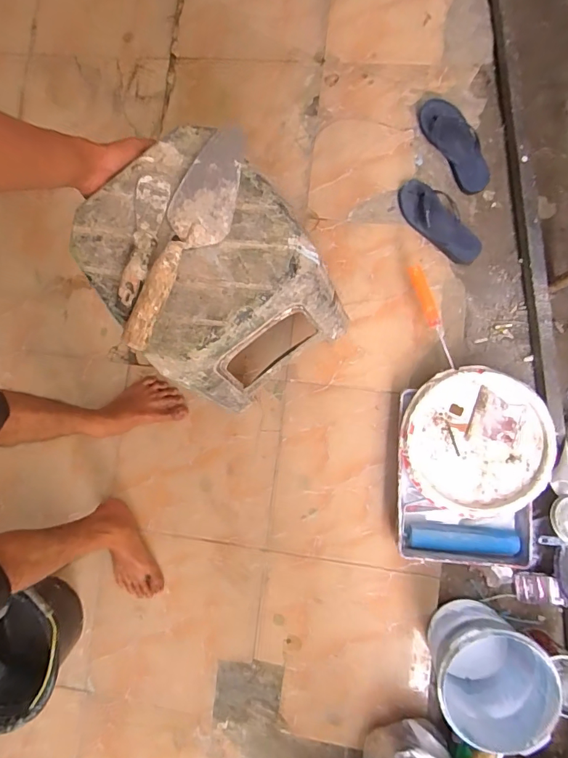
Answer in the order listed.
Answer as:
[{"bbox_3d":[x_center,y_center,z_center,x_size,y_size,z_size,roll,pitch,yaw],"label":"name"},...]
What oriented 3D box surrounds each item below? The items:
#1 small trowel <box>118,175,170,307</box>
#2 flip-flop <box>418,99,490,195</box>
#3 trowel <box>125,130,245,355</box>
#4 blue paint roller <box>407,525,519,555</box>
[{"bbox_3d":[-0.186,-0.181,0.574,0.043,0.015,0.177,7,77,3],"label":"small trowel"},{"bbox_3d":[0.399,-0.541,1.020,0.228,0.084,0.026,52,31,-5],"label":"flip-flop"},{"bbox_3d":[-0.127,-0.178,0.561,0.081,0.037,0.302,21,81,10],"label":"trowel"},{"bbox_3d":[0.386,0.350,0.960,0.237,0.042,0.050,4,62,1],"label":"blue paint roller"}]

